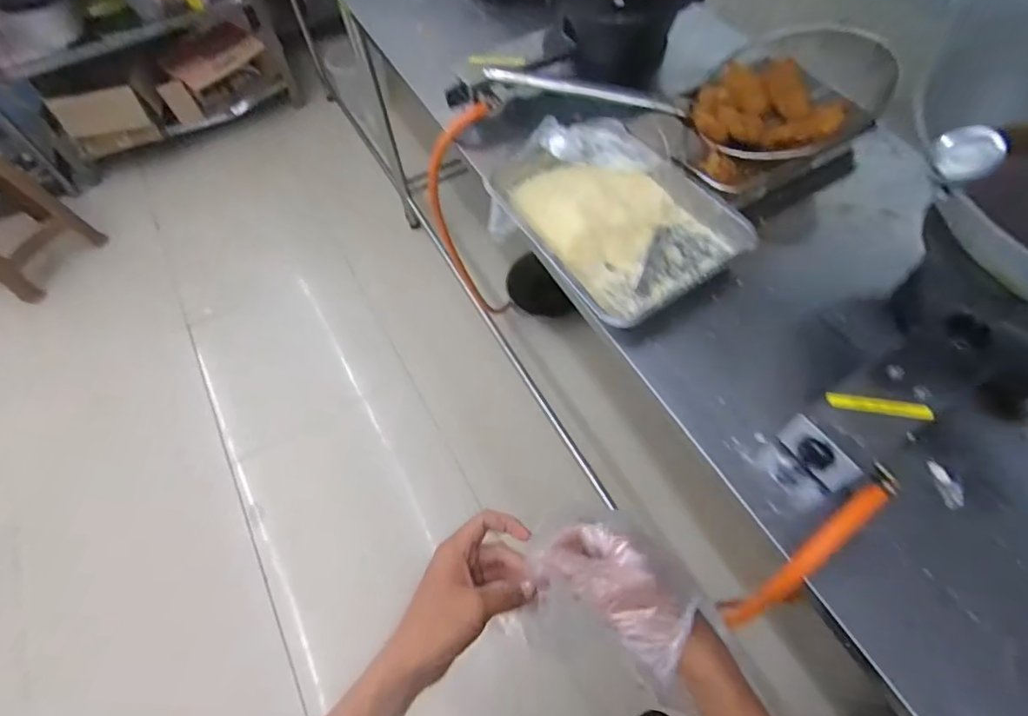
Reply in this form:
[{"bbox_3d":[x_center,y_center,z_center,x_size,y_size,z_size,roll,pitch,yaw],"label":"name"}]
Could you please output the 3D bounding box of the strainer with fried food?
[{"bbox_3d":[0.321,-0.520,0.930,0.624,0.110,0.311,20,63,15],"label":"strainer with fried food"}]

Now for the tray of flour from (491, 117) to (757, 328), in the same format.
[{"bbox_3d":[0.155,-0.245,0.851,0.277,0.066,0.399,-31,62,-14],"label":"tray of flour"}]

